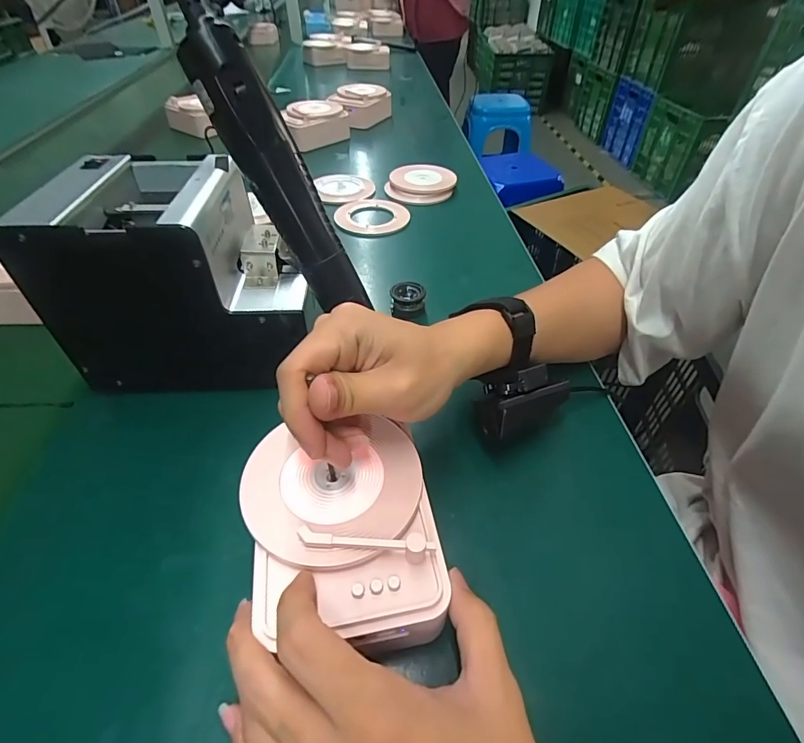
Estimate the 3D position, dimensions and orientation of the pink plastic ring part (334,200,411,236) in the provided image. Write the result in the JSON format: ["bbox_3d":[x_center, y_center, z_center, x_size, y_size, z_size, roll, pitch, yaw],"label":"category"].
[{"bbox_3d":[-0.041,-0.216,0.596,0.102,0.008,0.097,3,46,5],"label":"pink plastic ring part"}]

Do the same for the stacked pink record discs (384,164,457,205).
[{"bbox_3d":[0.030,-0.290,0.662,0.101,0.019,0.107,-1,46,1],"label":"stacked pink record discs"}]

